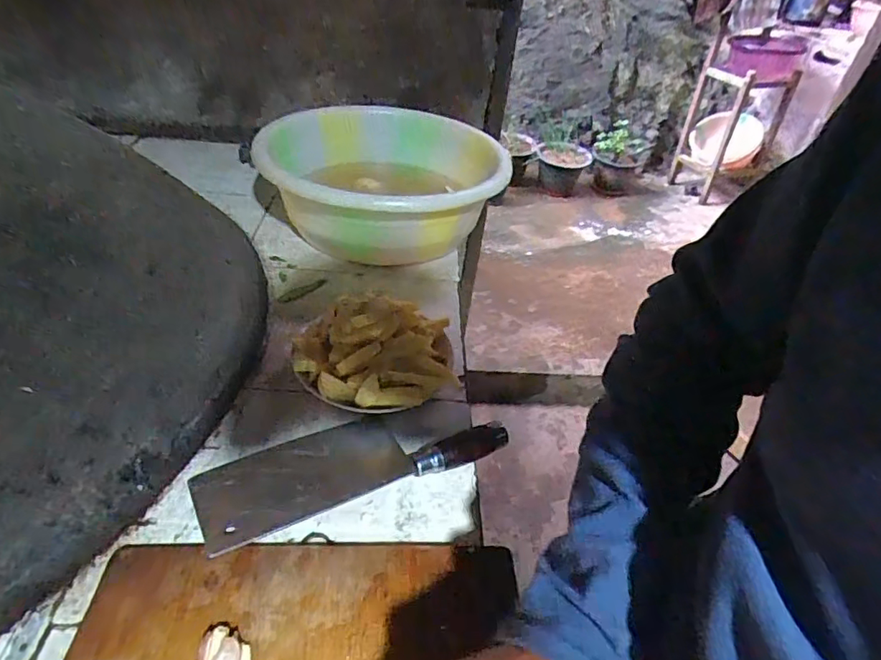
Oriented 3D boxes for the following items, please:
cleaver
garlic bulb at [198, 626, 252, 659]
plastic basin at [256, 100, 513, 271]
[{"bbox_3d":[-0.084,0.120,0.521,0.286,0.018,0.105,-15,43,-25],"label":"cleaver"},{"bbox_3d":[-0.148,0.221,0.365,0.031,0.019,0.031,4,38,-3],"label":"garlic bulb"},{"bbox_3d":[-0.082,-0.231,0.866,0.359,0.161,0.358,4,38,-3],"label":"plastic basin"}]

